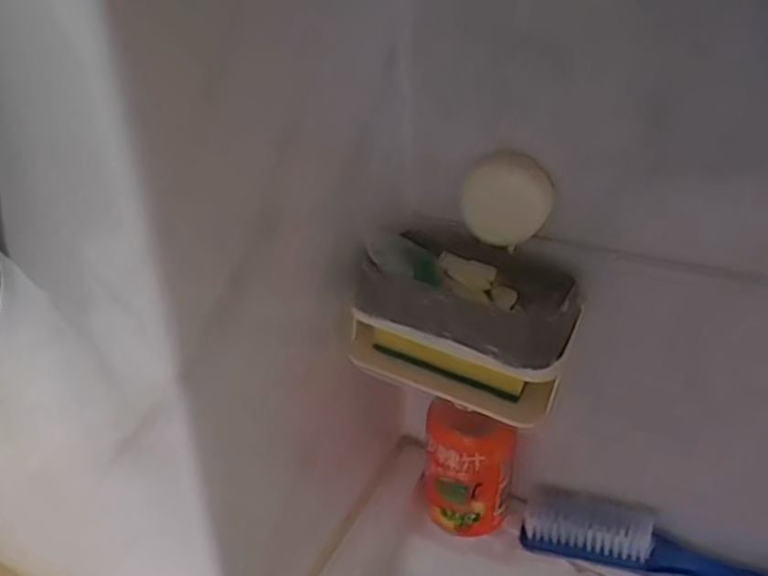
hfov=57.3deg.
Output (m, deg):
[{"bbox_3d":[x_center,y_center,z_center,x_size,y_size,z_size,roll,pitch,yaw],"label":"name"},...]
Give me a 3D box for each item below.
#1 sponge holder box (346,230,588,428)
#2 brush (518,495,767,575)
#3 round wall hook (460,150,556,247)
[{"bbox_3d":[0.049,0.019,0.432,0.133,0.081,0.087,13,34,23],"label":"sponge holder box"},{"bbox_3d":[0.212,0.184,0.484,0.227,0.027,0.044,11,33,21],"label":"brush"},{"bbox_3d":[0.074,-0.054,0.426,0.053,0.052,0.018,0,31,4],"label":"round wall hook"}]

